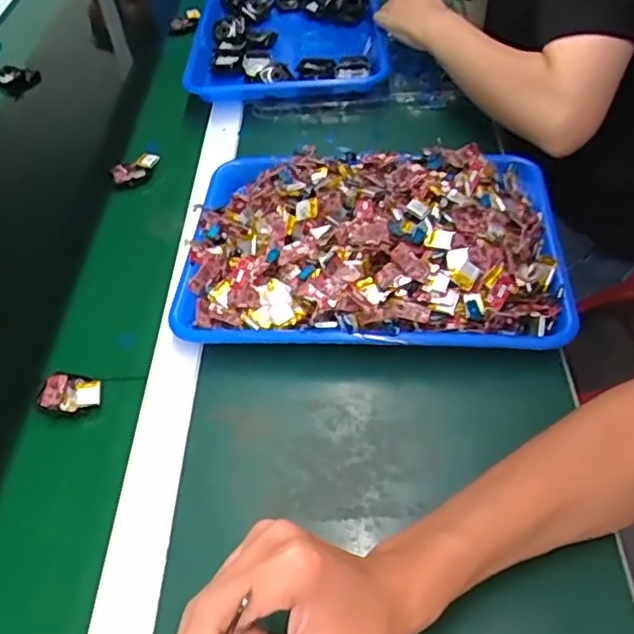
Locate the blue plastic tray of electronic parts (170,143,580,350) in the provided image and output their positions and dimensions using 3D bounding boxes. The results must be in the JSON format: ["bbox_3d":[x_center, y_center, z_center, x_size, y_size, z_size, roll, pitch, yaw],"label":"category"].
[{"bbox_3d":[0.048,-0.073,0.576,0.333,0.068,0.238,1,48,8],"label":"blue plastic tray of electronic parts"}]

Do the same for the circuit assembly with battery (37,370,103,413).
[{"bbox_3d":[-0.200,0.064,0.521,0.052,0.014,0.035,12,50,18],"label":"circuit assembly with battery"}]

